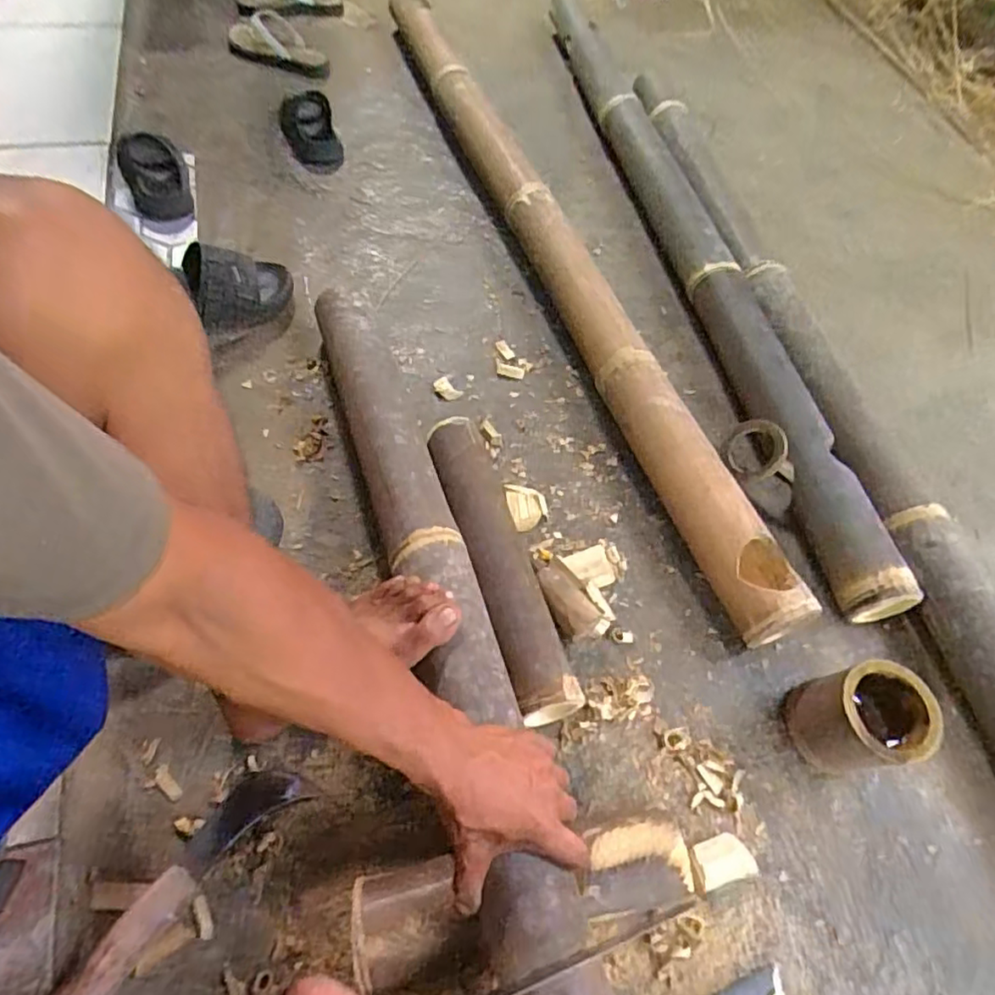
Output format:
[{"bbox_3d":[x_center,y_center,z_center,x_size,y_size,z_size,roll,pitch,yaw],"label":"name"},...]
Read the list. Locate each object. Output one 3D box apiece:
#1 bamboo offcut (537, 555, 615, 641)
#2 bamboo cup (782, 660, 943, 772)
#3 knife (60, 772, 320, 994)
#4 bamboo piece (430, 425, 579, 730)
[{"bbox_3d":[0.078,0.107,0.690,0.065,0.037,0.104,-30,65,-20],"label":"bamboo offcut"},{"bbox_3d":[0.346,0.213,0.602,0.086,0.115,0.092,2,59,-3],"label":"bamboo cup"},{"bbox_3d":[-0.261,0.328,0.521,0.055,0.032,0.237,28,41,16],"label":"knife"},{"bbox_3d":[-0.006,0.063,0.695,0.072,0.079,0.365,-15,61,-13],"label":"bamboo piece"}]

